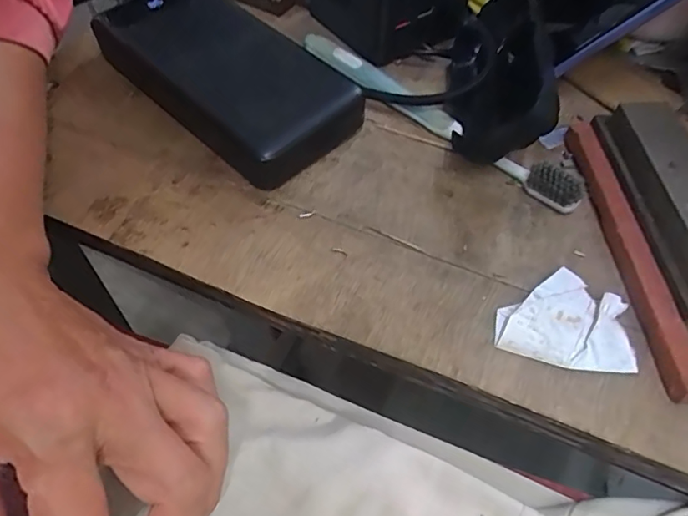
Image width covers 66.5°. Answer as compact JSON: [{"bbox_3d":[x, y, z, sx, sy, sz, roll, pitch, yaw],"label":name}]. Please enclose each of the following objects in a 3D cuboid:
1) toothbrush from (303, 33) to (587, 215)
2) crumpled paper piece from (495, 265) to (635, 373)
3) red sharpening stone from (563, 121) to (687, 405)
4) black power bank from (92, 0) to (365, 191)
[{"bbox_3d":[0.043,-0.079,0.282,0.016,0.016,0.184,-38,65,-25],"label":"toothbrush"},{"bbox_3d":[0.092,0.025,0.215,0.053,0.010,0.039,14,56,8],"label":"crumpled paper piece"},{"bbox_3d":[0.126,-0.011,0.236,0.014,0.014,0.151,0,55,-2],"label":"red sharpening stone"},{"bbox_3d":[-0.067,-0.103,0.289,0.152,0.025,0.071,40,62,22],"label":"black power bank"}]

